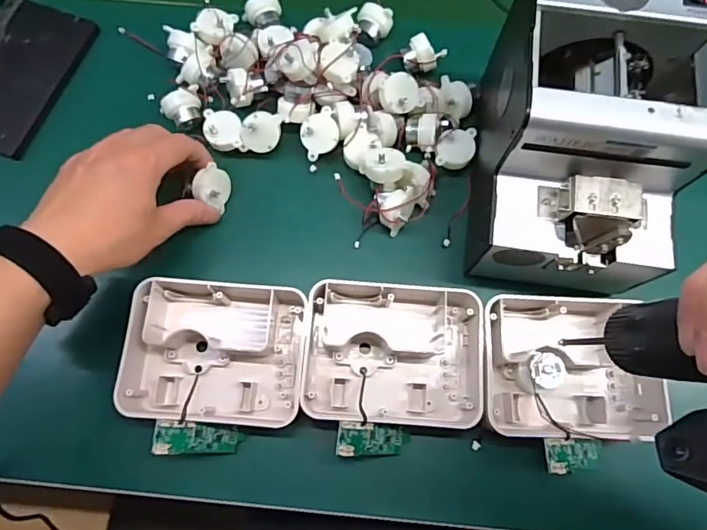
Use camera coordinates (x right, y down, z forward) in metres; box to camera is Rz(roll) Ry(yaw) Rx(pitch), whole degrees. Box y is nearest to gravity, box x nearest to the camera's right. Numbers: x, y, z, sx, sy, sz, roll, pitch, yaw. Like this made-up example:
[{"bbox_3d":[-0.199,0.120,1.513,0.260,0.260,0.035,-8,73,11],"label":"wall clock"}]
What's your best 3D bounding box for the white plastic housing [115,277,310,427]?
[{"bbox_3d":[-0.100,0.065,0.367,0.128,0.039,0.100,4,71,0],"label":"white plastic housing"}]

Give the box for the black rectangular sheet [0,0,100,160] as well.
[{"bbox_3d":[-0.314,-0.175,0.453,0.096,0.014,0.150,20,72,5],"label":"black rectangular sheet"}]

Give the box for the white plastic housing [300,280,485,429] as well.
[{"bbox_3d":[0.029,0.067,0.369,0.128,0.039,0.098,3,71,0],"label":"white plastic housing"}]

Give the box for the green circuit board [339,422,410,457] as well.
[{"bbox_3d":[0.018,0.124,0.352,0.071,0.011,0.022,18,66,-40],"label":"green circuit board"}]

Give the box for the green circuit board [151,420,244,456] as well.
[{"bbox_3d":[-0.108,0.123,0.349,0.063,0.008,0.021,19,66,-37],"label":"green circuit board"}]

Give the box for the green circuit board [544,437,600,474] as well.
[{"bbox_3d":[0.157,0.134,0.349,0.060,0.010,0.023,11,68,-31],"label":"green circuit board"}]

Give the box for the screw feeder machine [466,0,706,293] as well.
[{"bbox_3d":[0.164,-0.083,0.348,0.125,0.131,0.177,7,71,1],"label":"screw feeder machine"}]

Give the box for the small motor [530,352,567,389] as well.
[{"bbox_3d":[0.139,0.078,0.362,0.022,0.025,0.025,-10,72,-5],"label":"small motor"}]

